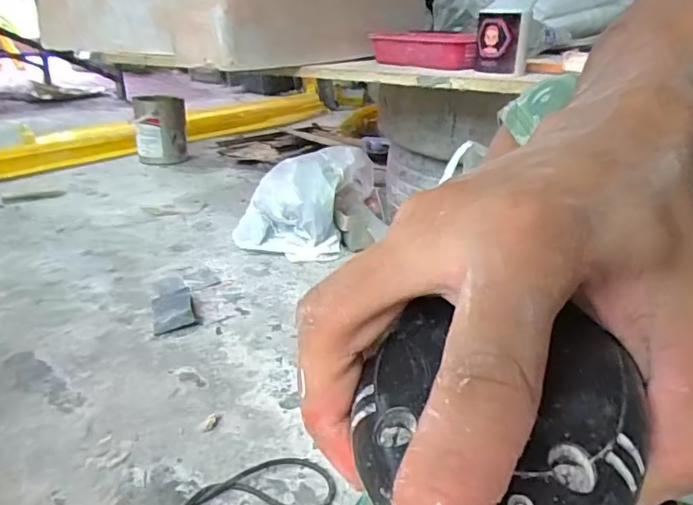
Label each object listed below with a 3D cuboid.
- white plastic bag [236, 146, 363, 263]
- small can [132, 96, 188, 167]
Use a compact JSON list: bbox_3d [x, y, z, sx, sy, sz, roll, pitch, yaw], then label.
[{"bbox_3d":[-0.109,-0.117,1.227,0.230,0.201,0.209,11,25,17],"label":"white plastic bag"},{"bbox_3d":[-0.621,-0.412,1.844,0.159,0.197,0.161,-4,25,-16],"label":"small can"}]

